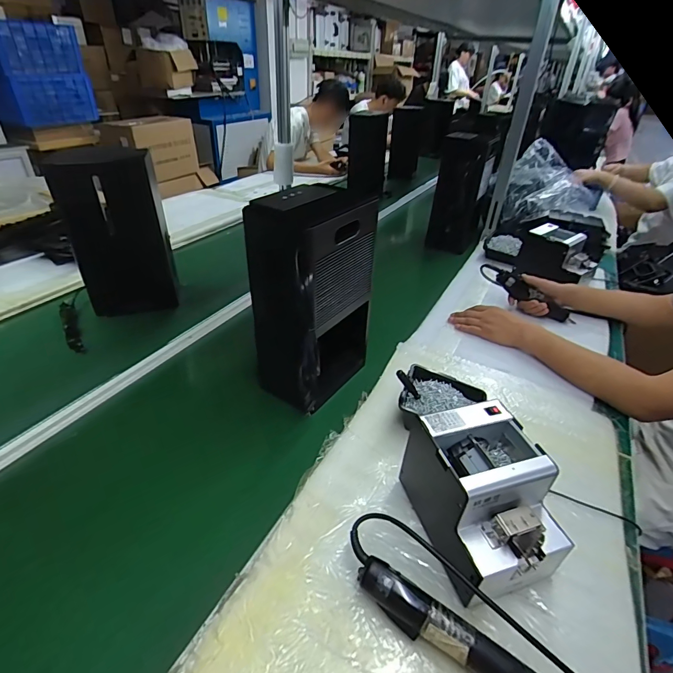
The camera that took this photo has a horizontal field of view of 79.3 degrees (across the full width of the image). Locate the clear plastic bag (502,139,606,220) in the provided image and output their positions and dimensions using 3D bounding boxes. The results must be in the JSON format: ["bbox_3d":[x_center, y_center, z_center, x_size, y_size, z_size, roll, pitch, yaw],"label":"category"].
[{"bbox_3d":[0.794,-0.555,1.465,0.300,0.207,0.285,17,37,19],"label":"clear plastic bag"}]

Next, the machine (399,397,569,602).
[{"bbox_3d":[0.184,0.199,0.514,0.129,0.147,0.177,-9,36,-17],"label":"machine"}]

